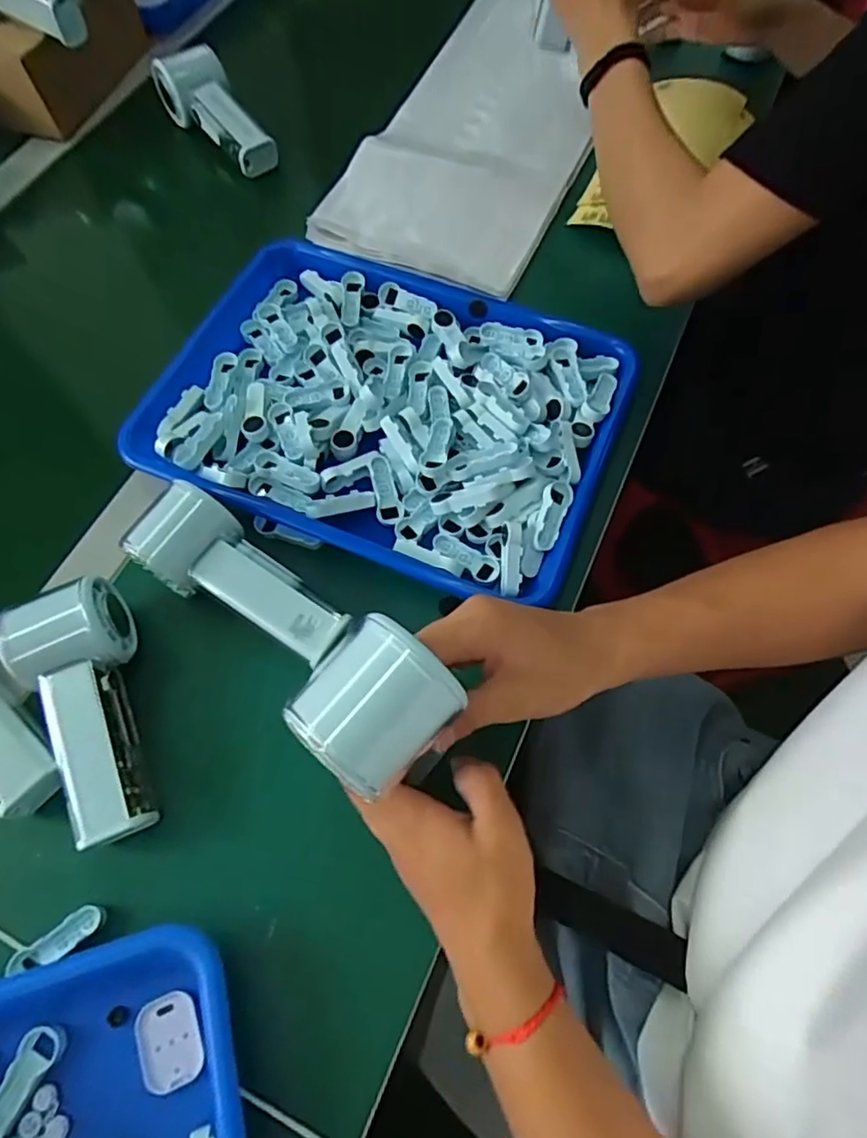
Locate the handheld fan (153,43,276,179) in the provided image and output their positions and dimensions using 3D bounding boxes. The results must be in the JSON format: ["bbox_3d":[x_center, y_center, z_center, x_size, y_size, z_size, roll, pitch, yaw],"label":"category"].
[{"bbox_3d":[-0.207,-0.433,0.582,0.056,0.052,0.132,-36,69,-13],"label":"handheld fan"}]

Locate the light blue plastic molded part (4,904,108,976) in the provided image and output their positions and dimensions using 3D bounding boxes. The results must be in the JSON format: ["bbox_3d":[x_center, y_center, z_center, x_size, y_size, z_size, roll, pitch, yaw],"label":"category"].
[{"bbox_3d":[-0.203,0.202,0.332,0.048,0.011,0.016,-36,69,-14],"label":"light blue plastic molded part"}]

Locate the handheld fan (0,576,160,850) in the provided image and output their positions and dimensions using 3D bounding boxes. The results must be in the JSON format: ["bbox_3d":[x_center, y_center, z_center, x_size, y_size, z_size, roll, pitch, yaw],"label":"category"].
[{"bbox_3d":[-0.203,0.083,0.359,0.063,0.054,0.149,-23,67,-8],"label":"handheld fan"}]

